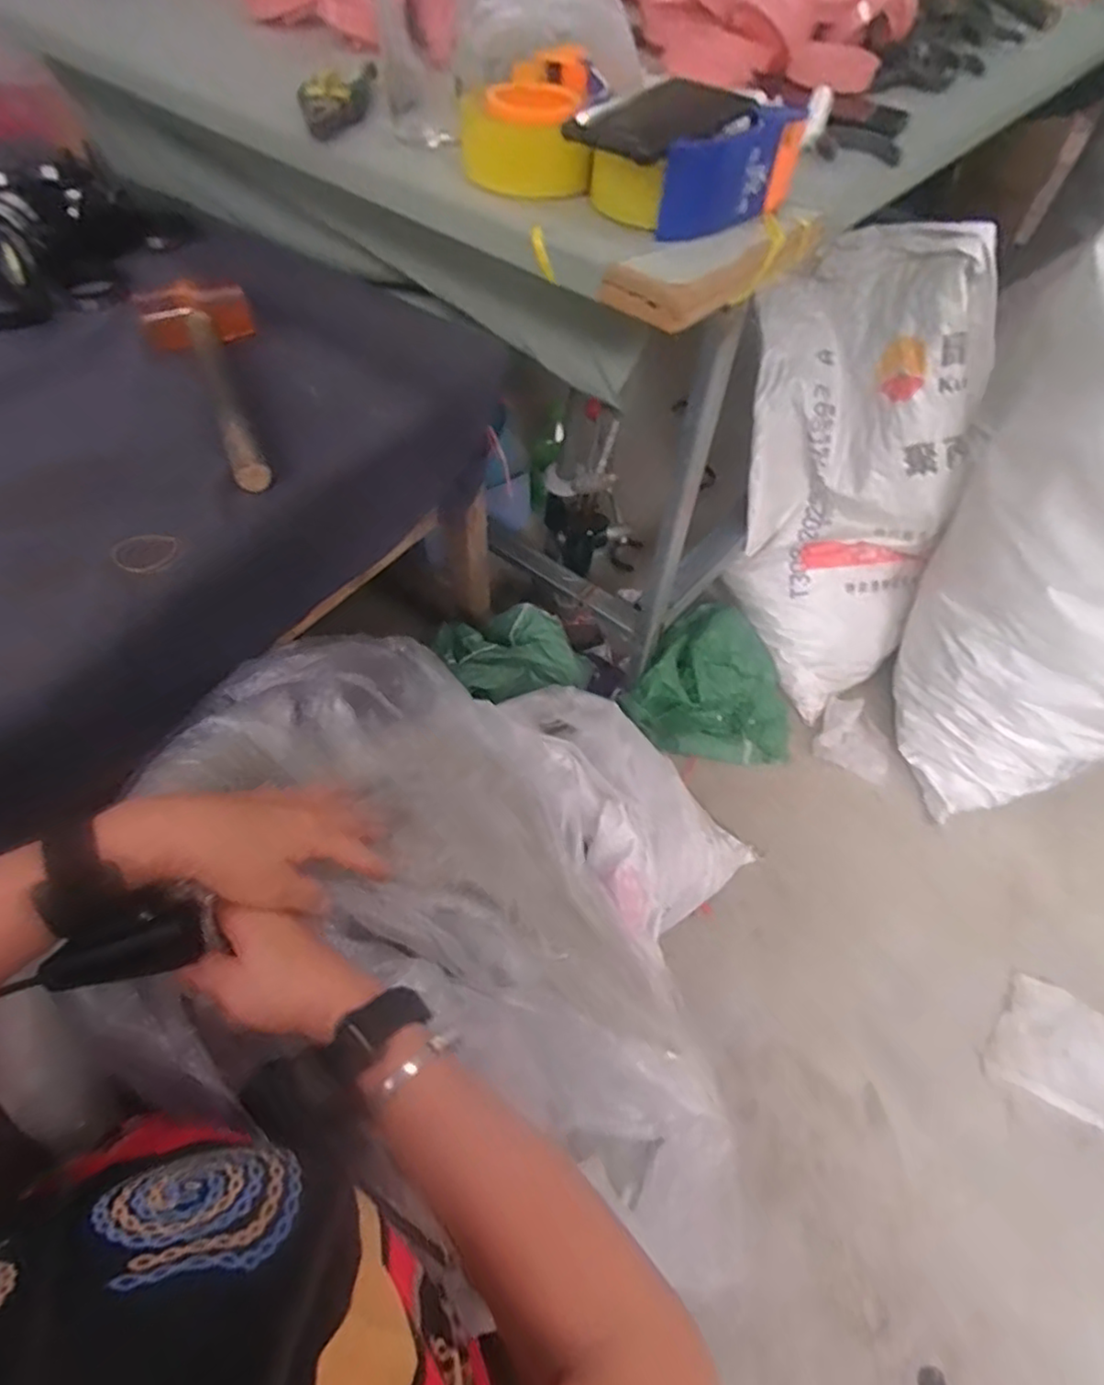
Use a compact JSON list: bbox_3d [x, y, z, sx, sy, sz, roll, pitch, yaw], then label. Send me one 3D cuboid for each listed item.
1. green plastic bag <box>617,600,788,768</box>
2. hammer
[{"bbox_3d":[0.251,-0.028,1.061,0.264,0.095,0.262,3,56,1],"label":"green plastic bag"},{"bbox_3d":[-0.321,-0.308,0.631,0.112,0.057,0.285,-22,59,-18],"label":"hammer"}]

